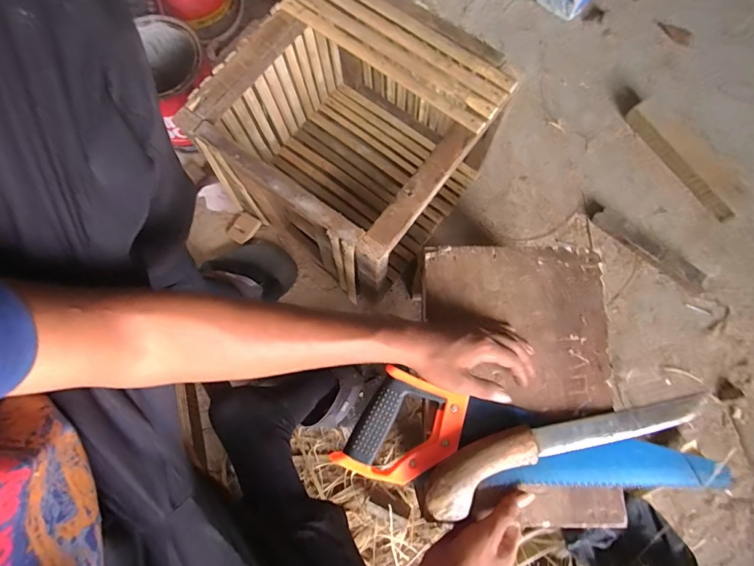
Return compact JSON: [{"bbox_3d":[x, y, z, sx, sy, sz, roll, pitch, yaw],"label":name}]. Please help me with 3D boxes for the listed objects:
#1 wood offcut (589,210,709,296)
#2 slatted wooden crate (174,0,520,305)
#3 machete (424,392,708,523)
[{"bbox_3d":[0.489,-0.063,0.727,0.214,0.022,0.041,36,79,7],"label":"wood offcut"},{"bbox_3d":[-0.030,-0.214,0.624,0.321,0.252,0.335,36,82,8],"label":"slatted wooden crate"},{"bbox_3d":[0.216,0.181,0.460,0.347,0.027,0.062,-11,78,-13],"label":"machete"}]

